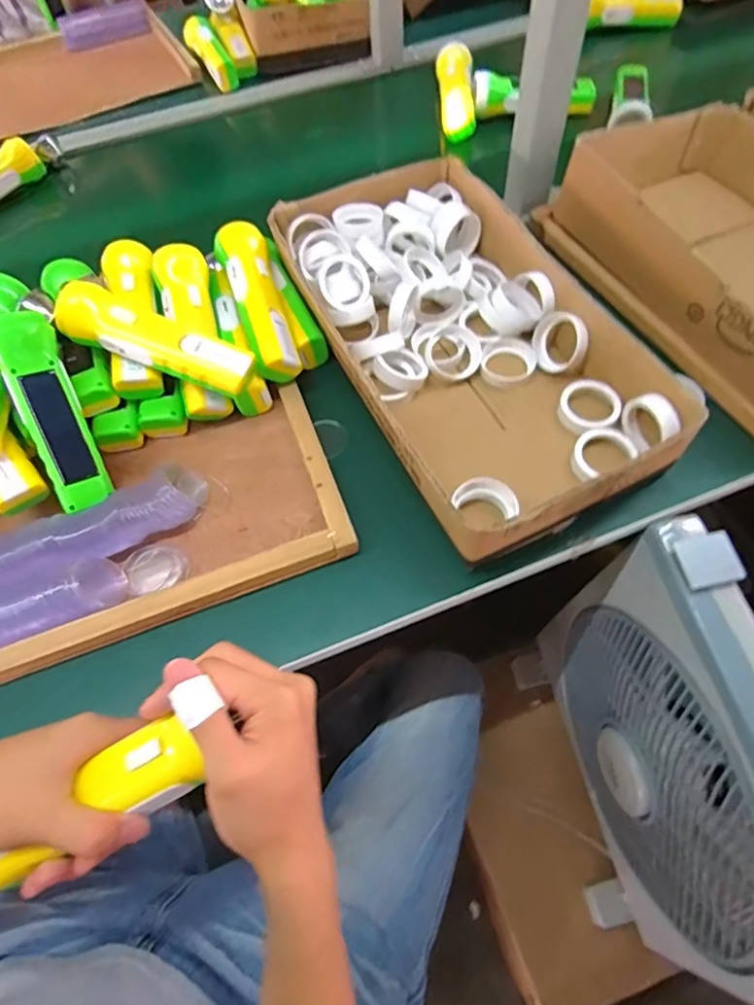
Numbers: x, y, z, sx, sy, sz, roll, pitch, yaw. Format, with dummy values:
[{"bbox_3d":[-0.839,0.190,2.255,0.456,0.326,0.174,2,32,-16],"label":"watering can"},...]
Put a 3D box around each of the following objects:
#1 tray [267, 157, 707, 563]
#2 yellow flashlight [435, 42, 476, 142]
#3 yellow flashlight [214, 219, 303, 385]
[{"bbox_3d":[0.084,-0.168,0.522,0.251,0.068,0.416,-25,62,-10],"label":"tray"},{"bbox_3d":[0.111,-0.583,0.769,0.046,0.040,0.144,-5,78,1],"label":"yellow flashlight"},{"bbox_3d":[-0.116,-0.198,0.529,0.046,0.037,0.167,-18,76,-6],"label":"yellow flashlight"}]

